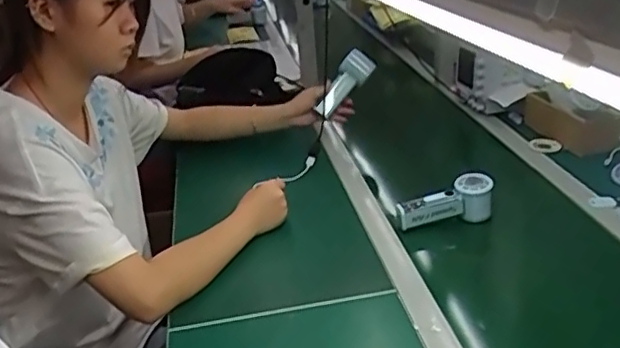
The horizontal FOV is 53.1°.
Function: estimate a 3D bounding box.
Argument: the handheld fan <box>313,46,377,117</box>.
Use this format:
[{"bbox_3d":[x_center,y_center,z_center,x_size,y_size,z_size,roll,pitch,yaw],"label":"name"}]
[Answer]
[{"bbox_3d":[0.075,-0.198,1.288,0.069,0.155,0.054,48,38,8],"label":"handheld fan"}]

